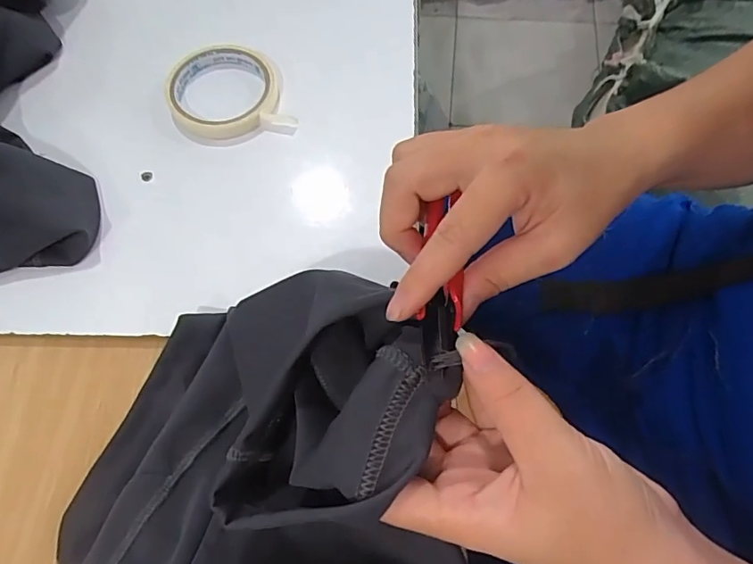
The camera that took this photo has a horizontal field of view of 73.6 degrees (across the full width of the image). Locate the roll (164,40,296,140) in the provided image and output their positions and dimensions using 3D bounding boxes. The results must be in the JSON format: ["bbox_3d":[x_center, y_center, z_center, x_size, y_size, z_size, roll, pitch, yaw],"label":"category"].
[{"bbox_3d":[-0.127,-0.157,0.420,0.087,0.015,0.108,-25,69,-9],"label":"roll"}]

